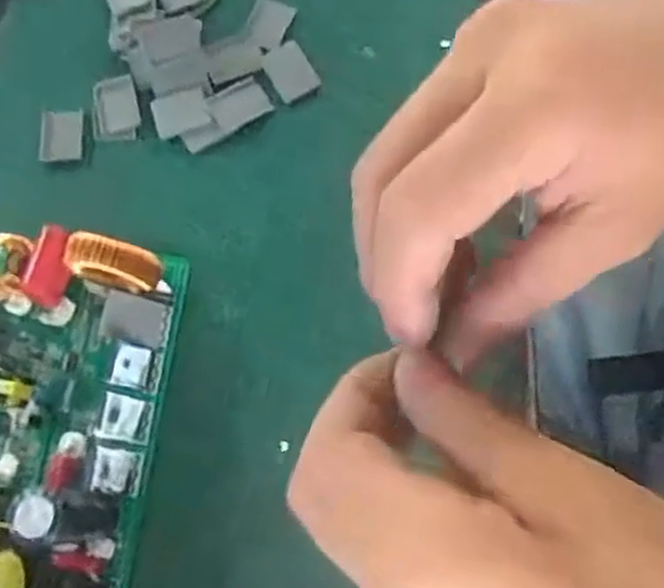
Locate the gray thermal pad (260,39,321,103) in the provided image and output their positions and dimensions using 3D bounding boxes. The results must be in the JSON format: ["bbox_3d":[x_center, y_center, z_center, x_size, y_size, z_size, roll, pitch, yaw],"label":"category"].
[{"bbox_3d":[-0.018,-0.099,0.347,0.019,0.004,0.027,-28,75,-6],"label":"gray thermal pad"}]

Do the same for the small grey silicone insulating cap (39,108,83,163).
[{"bbox_3d":[-0.118,-0.070,0.344,0.018,0.004,0.024,-4,74,0],"label":"small grey silicone insulating cap"}]

